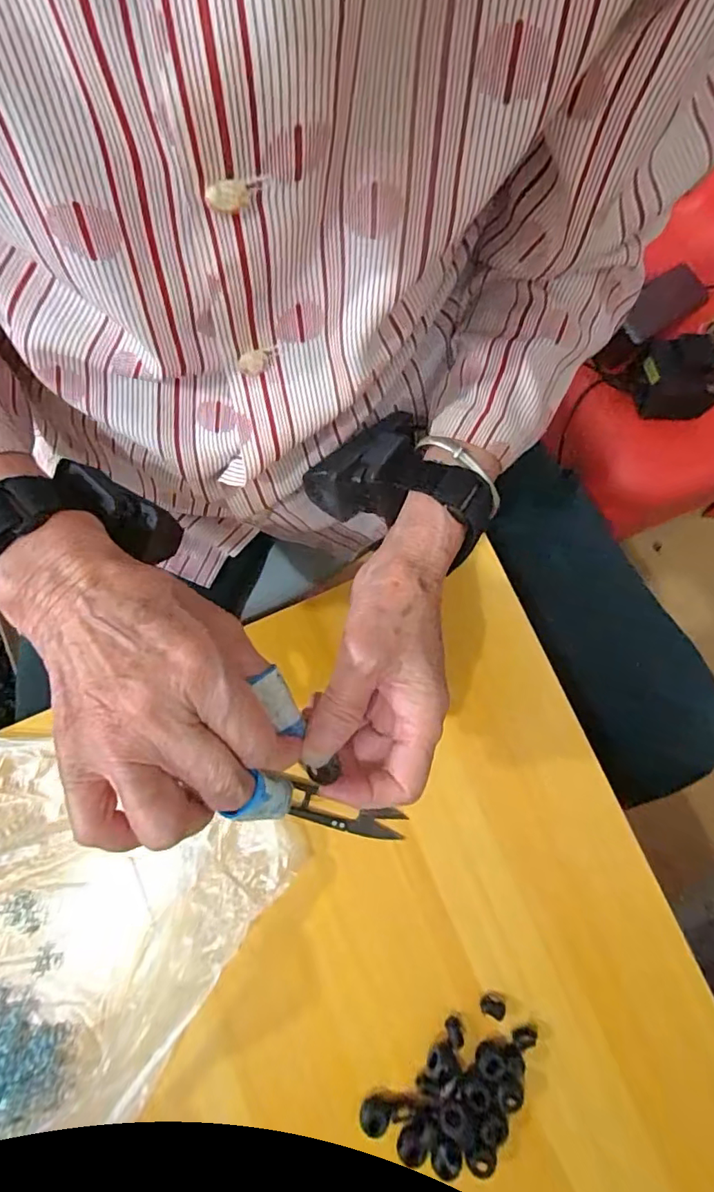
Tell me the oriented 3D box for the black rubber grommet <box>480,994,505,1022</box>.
[{"bbox_3d":[0.082,0.246,0.321,0.014,0.007,0.011,24,80,3],"label":"black rubber grommet"}]

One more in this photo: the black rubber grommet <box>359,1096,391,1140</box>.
[{"bbox_3d":[0.010,0.297,0.305,0.017,0.009,0.016,-1,80,-1],"label":"black rubber grommet"}]

